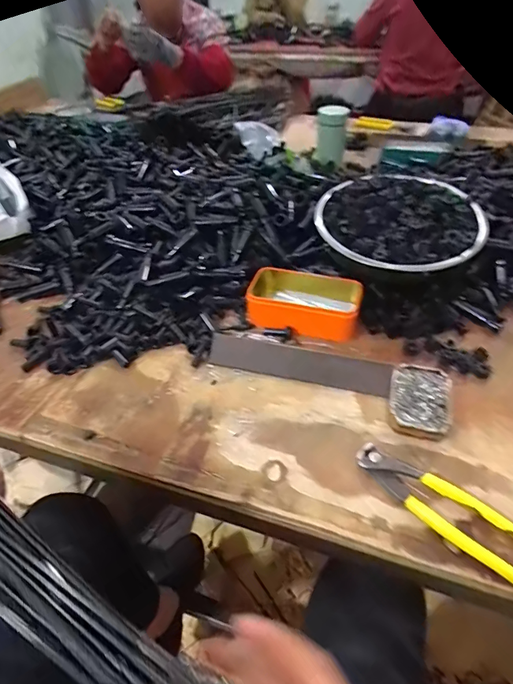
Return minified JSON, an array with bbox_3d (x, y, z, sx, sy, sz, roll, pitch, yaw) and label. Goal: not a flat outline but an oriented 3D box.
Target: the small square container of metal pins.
[{"bbox_3d":[0.177,0.062,0.454,0.061,0.022,0.086,11,45,13],"label":"small square container of metal pins"}]

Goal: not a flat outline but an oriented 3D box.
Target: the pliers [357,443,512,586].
[{"bbox_3d":[0.169,0.146,0.378,0.048,0.011,0.166,-34,52,-29],"label":"pliers"}]

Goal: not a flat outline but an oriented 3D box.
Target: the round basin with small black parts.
[{"bbox_3d":[0.198,-0.160,0.587,0.200,0.080,0.197,-15,45,-14],"label":"round basin with small black parts"}]

